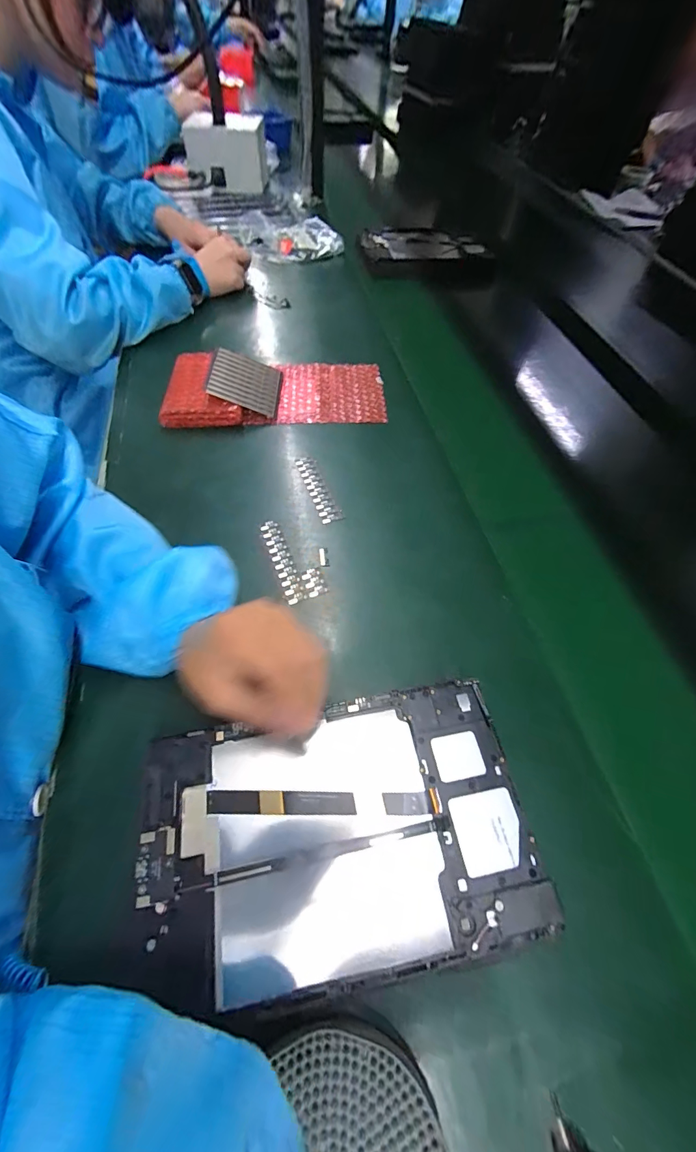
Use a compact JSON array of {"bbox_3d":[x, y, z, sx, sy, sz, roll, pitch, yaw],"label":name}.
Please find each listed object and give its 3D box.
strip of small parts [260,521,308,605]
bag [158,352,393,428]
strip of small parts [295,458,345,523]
[{"bbox_3d":[-0.063,-0.016,0.381,0.019,0.005,0.094,-18,61,-14],"label":"strip of small parts"},{"bbox_3d":[-0.091,-0.239,0.515,0.275,0.032,0.123,-3,58,-6],"label":"bag"},{"bbox_3d":[-0.033,-0.098,0.440,0.022,0.004,0.098,-18,61,-14],"label":"strip of small parts"}]

